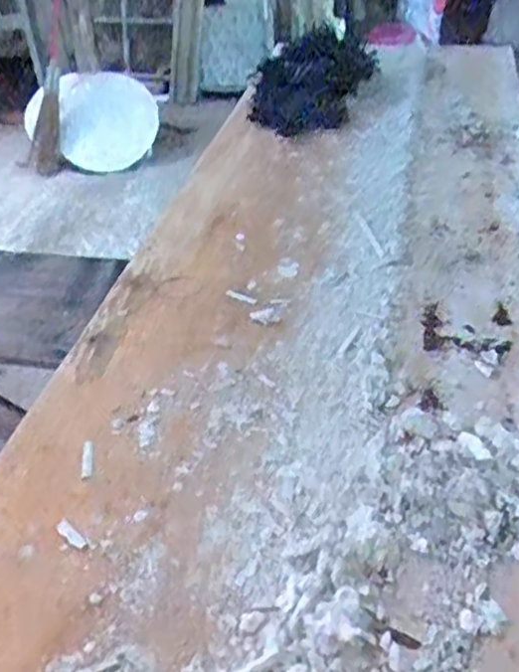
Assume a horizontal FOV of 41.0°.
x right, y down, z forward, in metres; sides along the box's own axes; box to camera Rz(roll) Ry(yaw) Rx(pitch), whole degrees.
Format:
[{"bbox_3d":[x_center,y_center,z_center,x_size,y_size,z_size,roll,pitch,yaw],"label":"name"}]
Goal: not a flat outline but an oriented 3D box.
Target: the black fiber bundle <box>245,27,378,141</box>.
[{"bbox_3d":[0.108,-0.517,1.437,0.250,0.129,0.336,-1,38,5],"label":"black fiber bundle"}]

